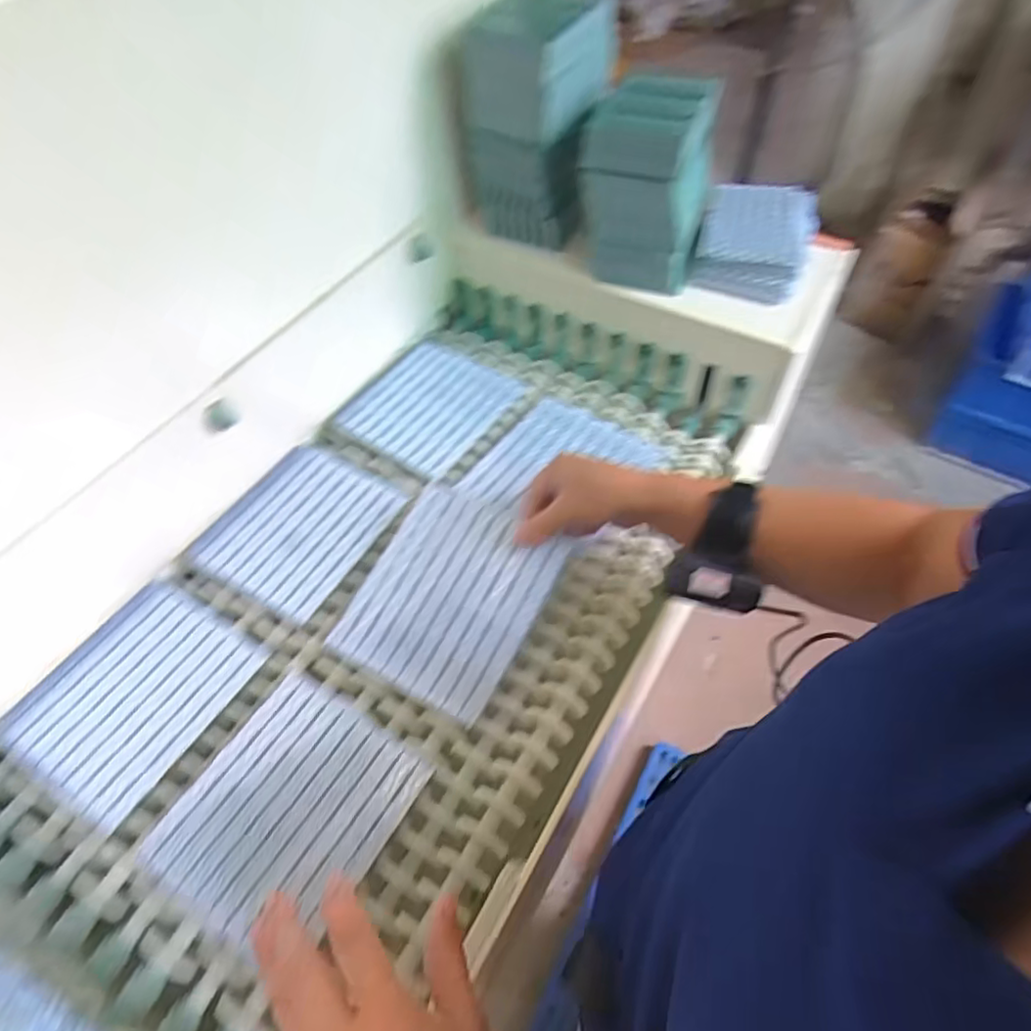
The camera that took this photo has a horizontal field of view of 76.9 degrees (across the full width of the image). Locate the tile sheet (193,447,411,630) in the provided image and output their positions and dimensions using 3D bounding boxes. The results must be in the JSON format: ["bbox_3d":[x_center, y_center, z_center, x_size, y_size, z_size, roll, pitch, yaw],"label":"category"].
[{"bbox_3d":[-0.204,0.010,0.625,0.139,0.008,0.166,24,60,16],"label":"tile sheet"}]

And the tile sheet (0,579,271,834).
[{"bbox_3d":[-0.312,0.143,0.531,0.140,0.004,0.166,25,57,22],"label":"tile sheet"}]

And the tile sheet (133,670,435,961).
[{"bbox_3d":[-0.165,0.214,0.474,0.145,0.013,0.162,29,61,19],"label":"tile sheet"}]

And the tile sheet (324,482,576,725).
[{"bbox_3d":[-0.057,0.065,0.566,0.152,0.016,0.181,24,68,20],"label":"tile sheet"}]

